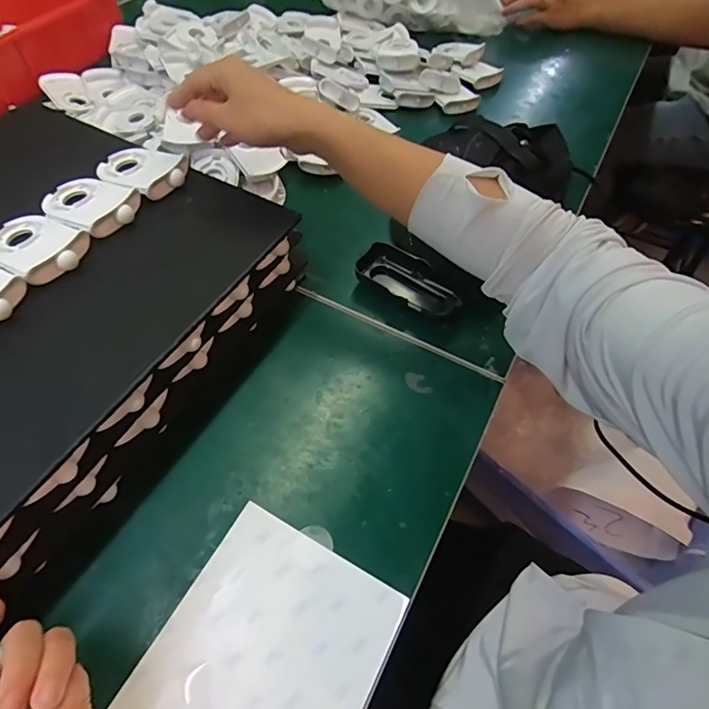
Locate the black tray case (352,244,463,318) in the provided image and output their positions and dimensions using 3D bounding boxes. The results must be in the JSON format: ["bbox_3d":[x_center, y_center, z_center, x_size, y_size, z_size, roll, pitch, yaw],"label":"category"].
[{"bbox_3d":[0.053,-0.071,0.454,0.108,0.024,0.052,32,62,18],"label":"black tray case"}]

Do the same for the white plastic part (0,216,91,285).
[{"bbox_3d":[-0.262,-0.090,0.367,0.089,0.019,0.056,27,61,16],"label":"white plastic part"}]

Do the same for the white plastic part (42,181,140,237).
[{"bbox_3d":[-0.232,-0.132,0.397,0.090,0.020,0.056,25,60,14],"label":"white plastic part"}]

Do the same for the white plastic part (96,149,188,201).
[{"bbox_3d":[-0.200,-0.174,0.425,0.085,0.019,0.057,29,61,17],"label":"white plastic part"}]

